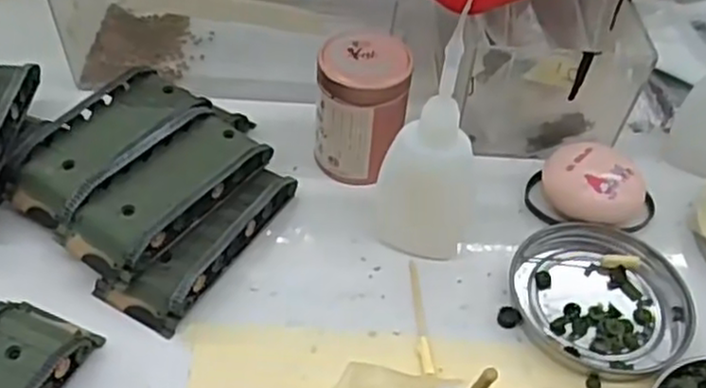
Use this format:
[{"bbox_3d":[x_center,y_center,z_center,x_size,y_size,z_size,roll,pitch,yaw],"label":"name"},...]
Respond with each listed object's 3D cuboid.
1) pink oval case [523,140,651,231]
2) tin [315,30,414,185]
[{"bbox_3d":[0.120,-0.002,0.362,0.057,0.022,0.045,29,53,19],"label":"pink oval case"},{"bbox_3d":[0.003,-0.041,0.360,0.044,0.066,0.040,6,48,0],"label":"tin"}]

